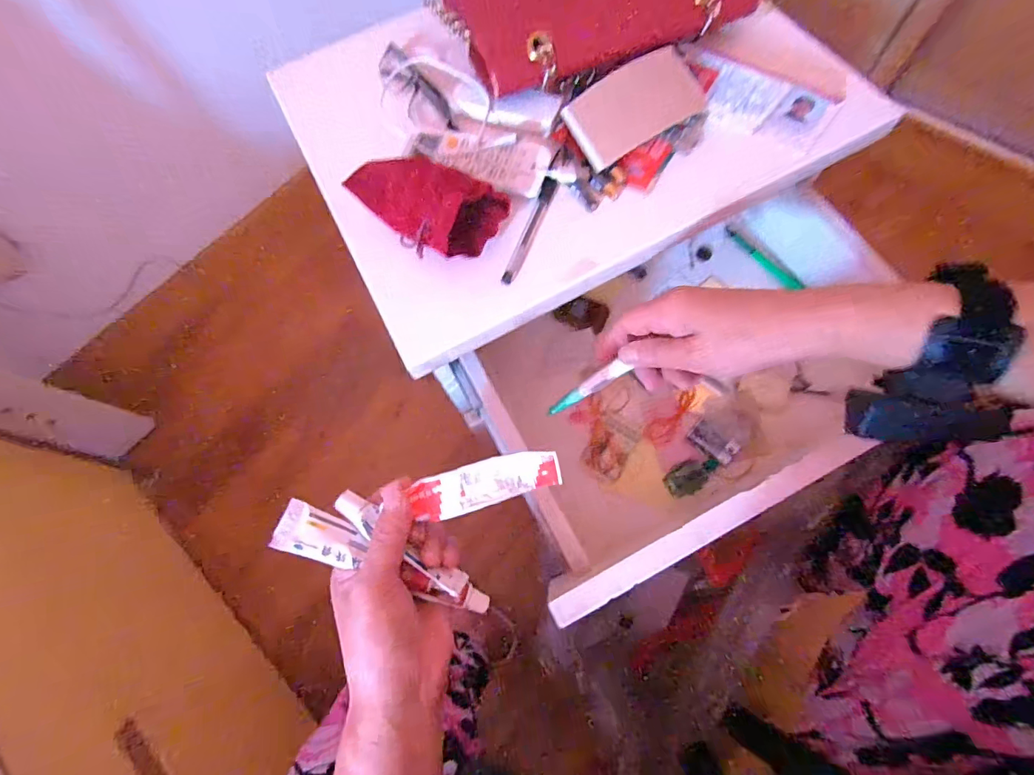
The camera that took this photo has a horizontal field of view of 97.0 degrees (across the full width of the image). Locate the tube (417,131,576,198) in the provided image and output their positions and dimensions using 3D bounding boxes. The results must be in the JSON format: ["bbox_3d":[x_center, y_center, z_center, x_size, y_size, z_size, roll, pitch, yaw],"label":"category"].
[{"bbox_3d":[-0.021,-0.198,0.392,0.139,0.015,0.048,24,74,12],"label":"tube"}]

